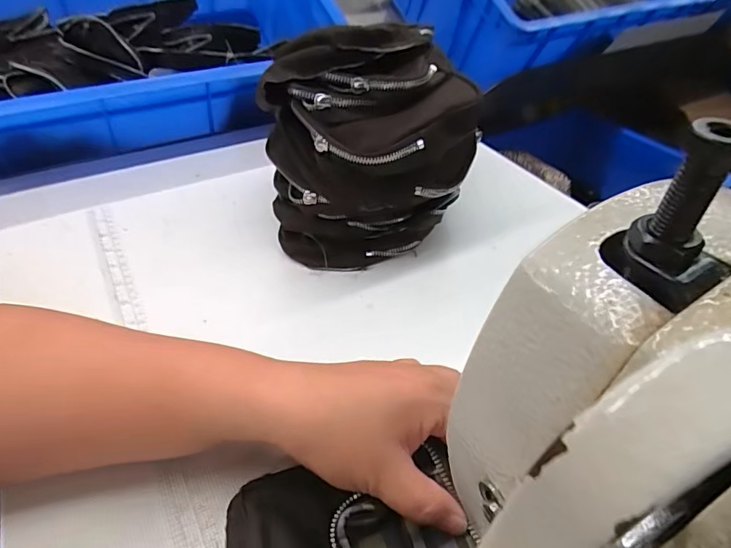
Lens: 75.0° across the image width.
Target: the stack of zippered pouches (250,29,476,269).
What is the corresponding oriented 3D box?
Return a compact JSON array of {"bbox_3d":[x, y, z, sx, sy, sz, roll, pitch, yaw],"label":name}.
[{"bbox_3d":[-0.002,-0.111,0.415,0.167,0.166,0.127,-3,41,-4],"label":"stack of zippered pouches"}]

